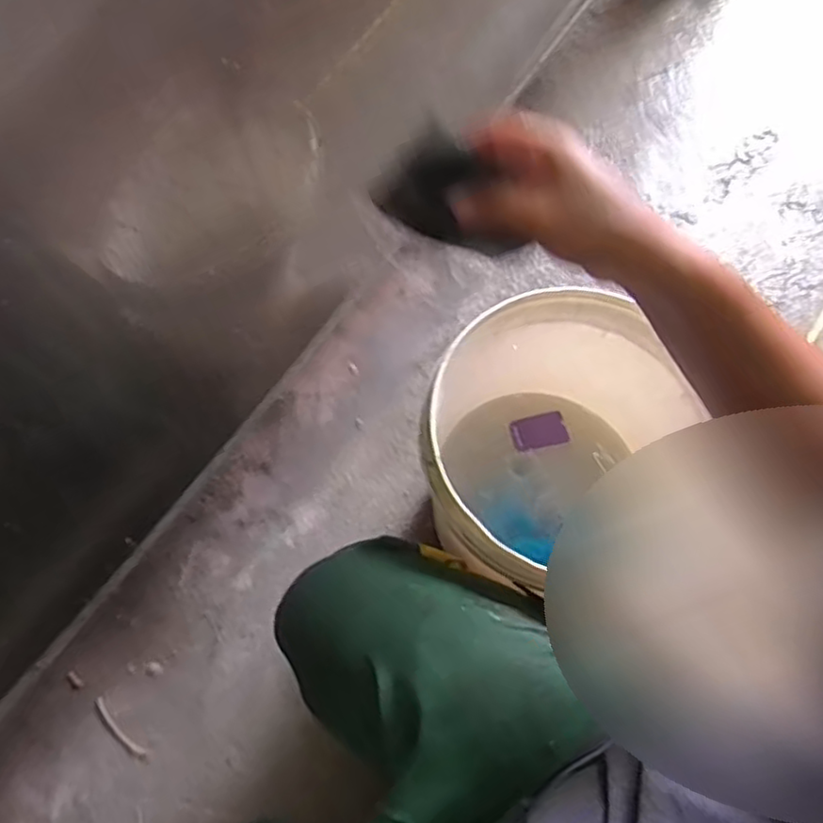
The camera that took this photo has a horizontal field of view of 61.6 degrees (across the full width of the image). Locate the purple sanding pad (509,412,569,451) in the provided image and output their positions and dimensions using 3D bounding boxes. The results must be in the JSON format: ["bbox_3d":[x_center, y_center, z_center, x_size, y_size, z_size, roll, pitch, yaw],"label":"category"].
[{"bbox_3d":[0.174,0.026,0.940,0.076,0.011,0.046,-13,71,-5],"label":"purple sanding pad"}]

